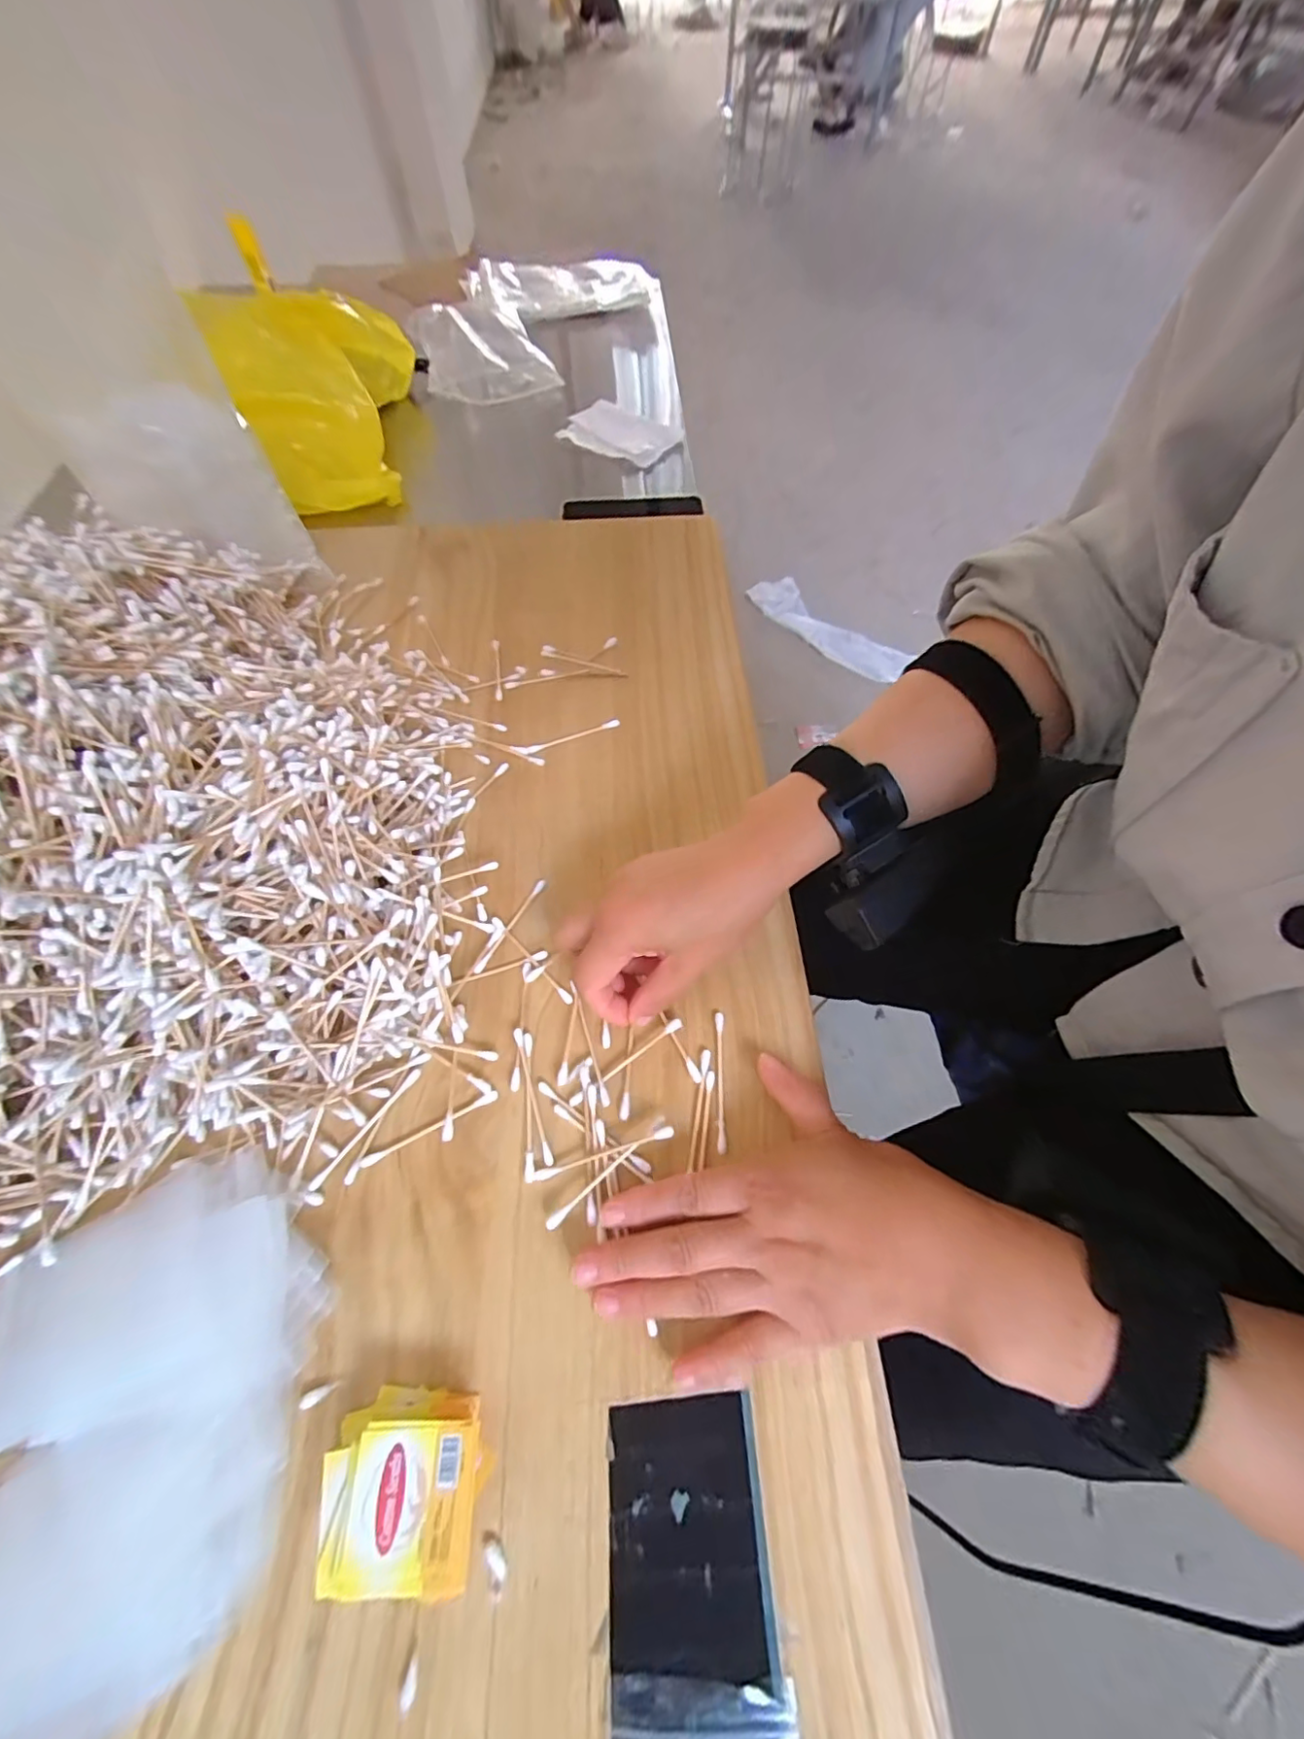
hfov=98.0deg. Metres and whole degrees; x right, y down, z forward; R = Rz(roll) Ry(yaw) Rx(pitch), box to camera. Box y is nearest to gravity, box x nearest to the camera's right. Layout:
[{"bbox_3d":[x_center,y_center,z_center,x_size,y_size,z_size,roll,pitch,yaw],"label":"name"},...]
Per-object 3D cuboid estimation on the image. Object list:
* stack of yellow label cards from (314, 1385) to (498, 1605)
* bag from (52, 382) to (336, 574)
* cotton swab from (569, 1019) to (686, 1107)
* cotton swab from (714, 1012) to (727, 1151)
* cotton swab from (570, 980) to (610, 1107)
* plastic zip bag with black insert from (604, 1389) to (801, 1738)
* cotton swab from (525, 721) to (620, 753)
[{"bbox_3d":[-0.096,0.240,0.221,0.059,0.025,0.051,1,60,0],"label":"stack of yellow label cards"},{"bbox_3d":[-0.364,-0.290,0.456,0.127,0.135,0.069,-24,63,-13],"label":"bag"},{"bbox_3d":[-0.013,0.103,0.306,0.072,0.007,0.006,-32,65,-17],"label":"cotton swab"},{"bbox_3d":[0.037,0.112,0.303,0.005,0.005,0.070,2,60,1],"label":"cotton swab"},{"bbox_3d":[-0.035,0.093,0.313,0.004,0.004,0.072,-16,61,-9],"label":"cotton swab"},{"bbox_3d":[0.017,0.300,0.195,0.065,0.004,0.174,-2,60,-1],"label":"plastic zip bag with black insert"},{"bbox_3d":[-0.059,-0.101,0.425,0.073,0.004,0.007,-20,62,-11],"label":"cotton swab"}]

